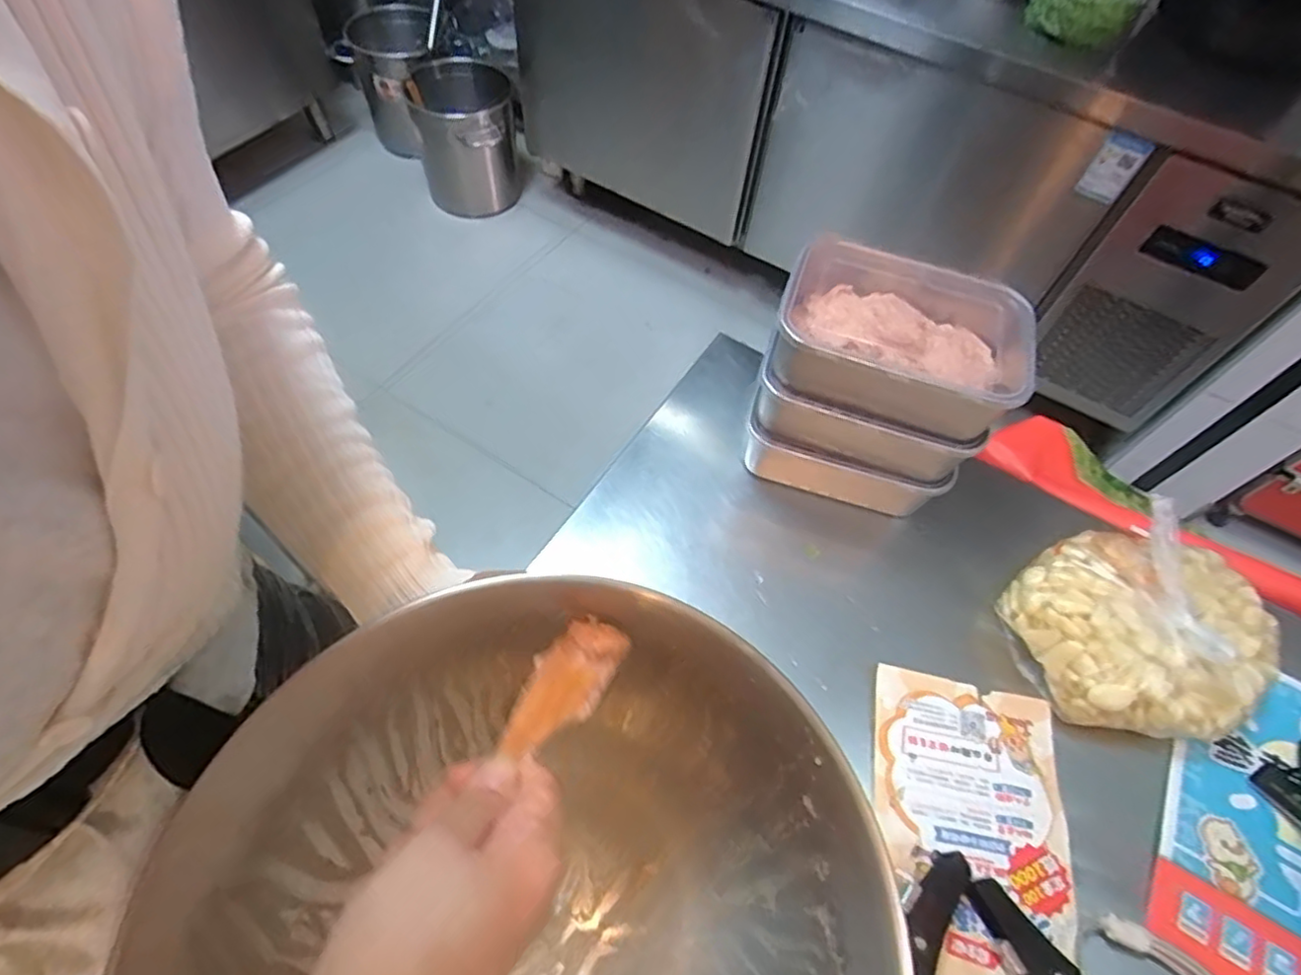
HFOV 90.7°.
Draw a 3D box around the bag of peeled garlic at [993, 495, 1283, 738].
[{"bbox_3d":[0.392,0.109,0.507,0.191,0.067,0.165,-16,61,-14],"label":"bag of peeled garlic"}]

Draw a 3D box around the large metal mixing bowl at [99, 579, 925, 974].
[{"bbox_3d":[-0.046,0.196,0.306,0.256,0.224,0.235,2,58,-3],"label":"large metal mixing bowl"}]

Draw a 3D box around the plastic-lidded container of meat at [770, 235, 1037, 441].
[{"bbox_3d":[0.193,-0.114,0.484,0.188,0.045,0.133,22,59,9],"label":"plastic-lidded container of meat"}]

